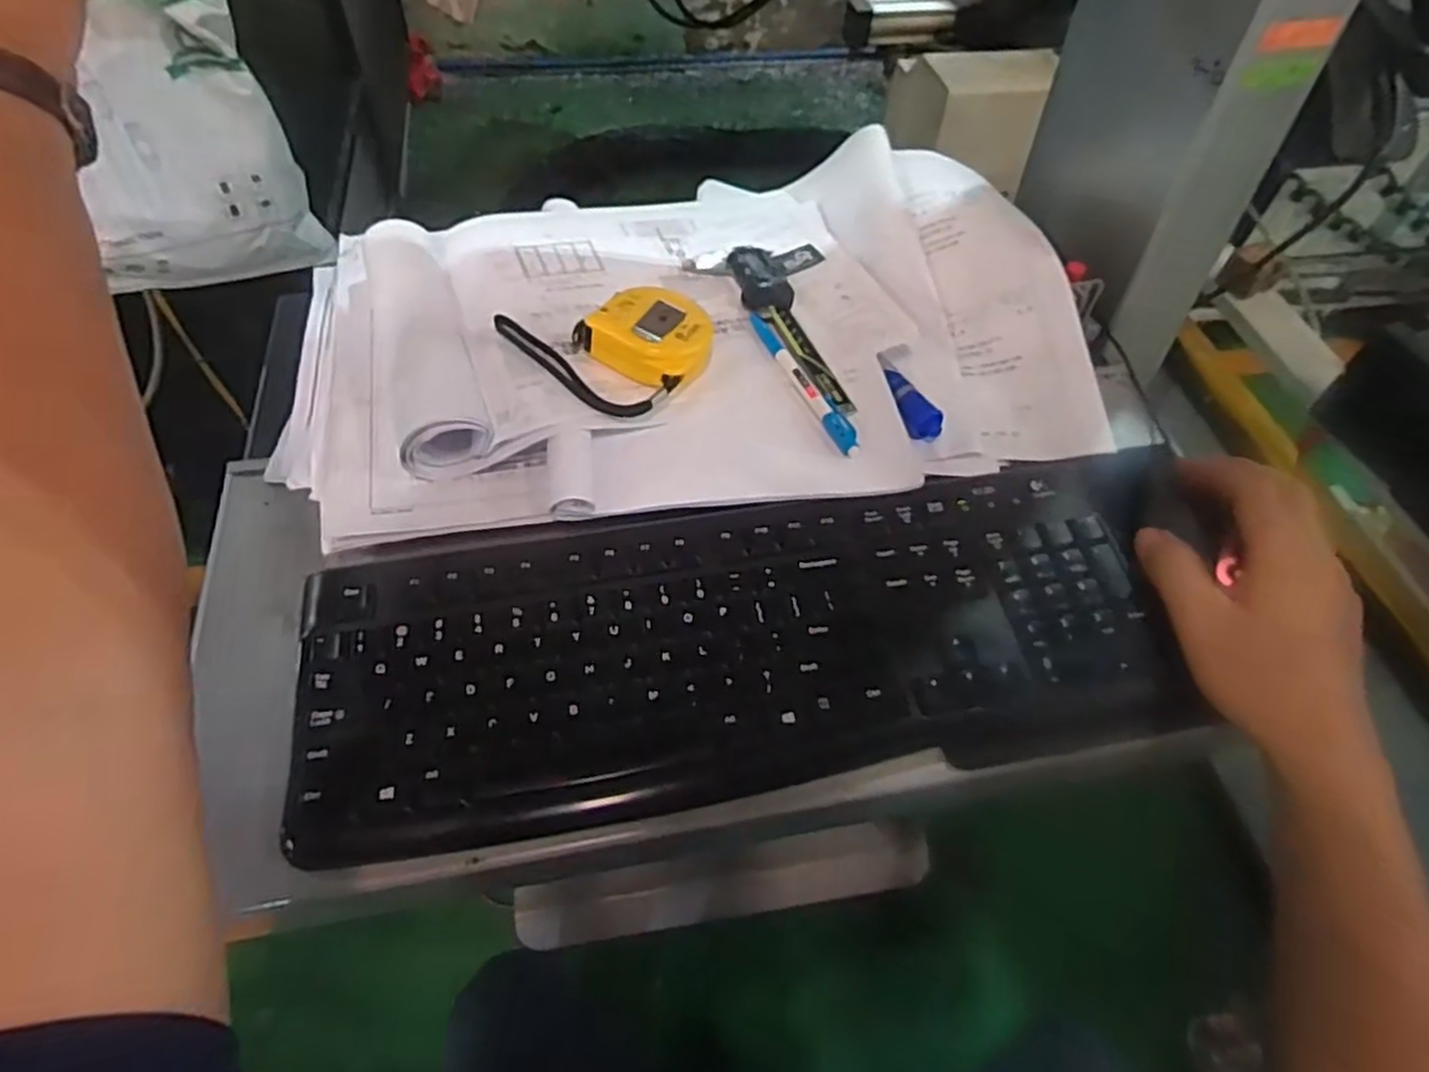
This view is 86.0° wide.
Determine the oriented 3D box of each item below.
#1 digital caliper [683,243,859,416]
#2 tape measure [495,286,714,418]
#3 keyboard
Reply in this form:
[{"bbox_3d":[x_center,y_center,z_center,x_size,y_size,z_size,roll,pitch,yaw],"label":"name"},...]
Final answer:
[{"bbox_3d":[0.065,-0.156,0.524,0.094,0.014,0.181,-28,60,-21],"label":"digital caliper"},{"bbox_3d":[-0.063,-0.125,0.472,0.109,0.027,0.088,35,60,21],"label":"tape measure"},{"bbox_3d":[0.027,0.054,0.392,0.450,0.027,0.150,-8,54,-8],"label":"keyboard"}]

